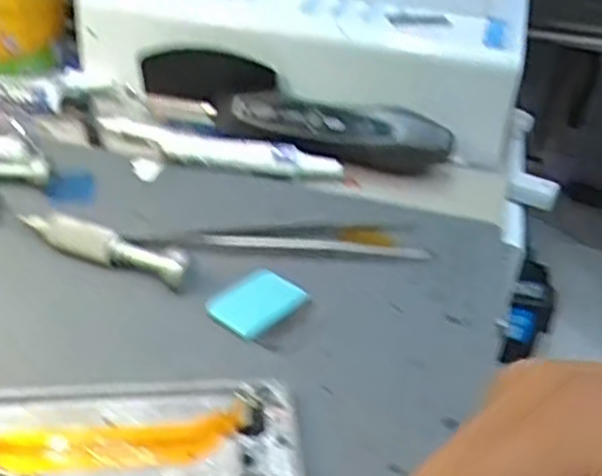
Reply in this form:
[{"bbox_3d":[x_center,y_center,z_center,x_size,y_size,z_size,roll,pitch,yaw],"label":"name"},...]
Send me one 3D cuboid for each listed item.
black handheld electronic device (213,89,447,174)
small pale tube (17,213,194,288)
[{"bbox_3d":[0.014,-0.065,0.443,0.143,0.037,0.038,13,35,13],"label":"black handheld electronic device"},{"bbox_3d":[-0.092,0.004,0.343,0.087,0.018,0.012,19,36,21],"label":"small pale tube"}]

